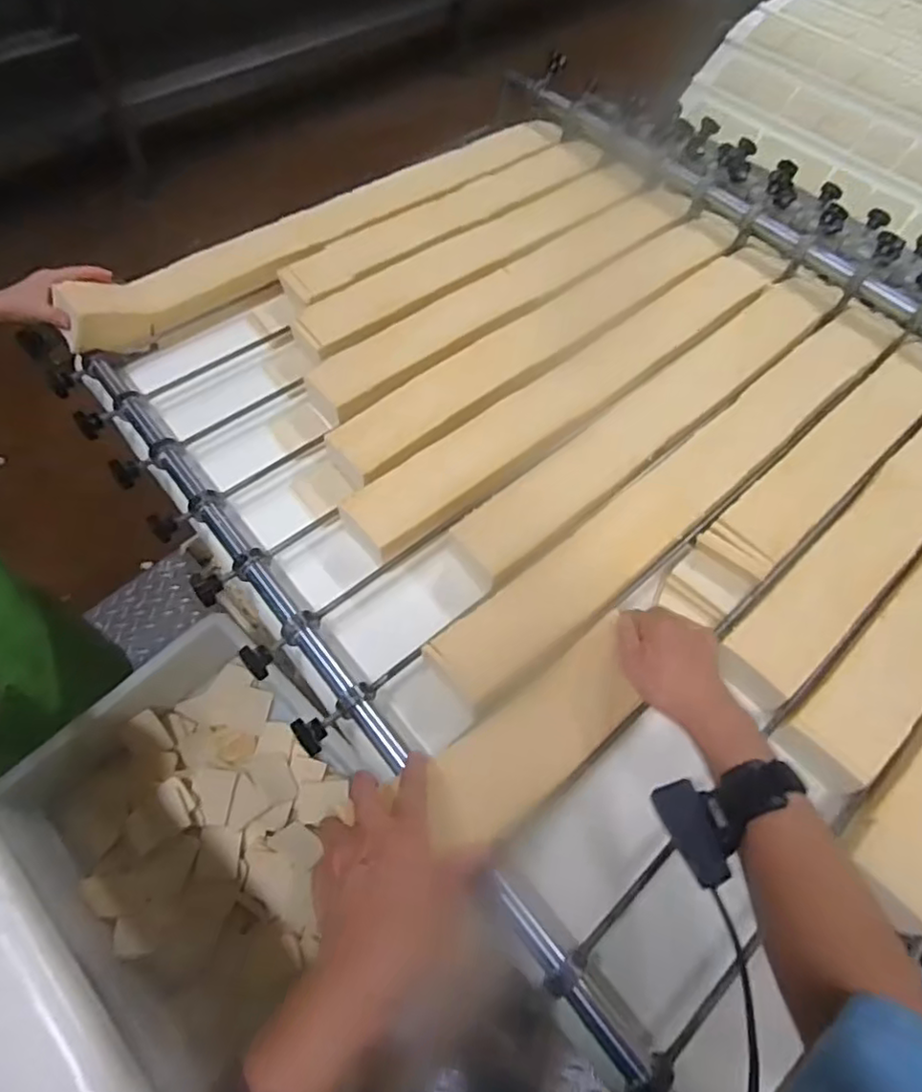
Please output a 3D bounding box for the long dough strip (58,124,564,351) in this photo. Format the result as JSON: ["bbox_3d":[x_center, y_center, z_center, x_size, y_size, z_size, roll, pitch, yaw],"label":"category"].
[{"bbox_3d":[-0.164,-0.479,0.952,0.831,0.061,0.093,-31,65,-20],"label":"long dough strip"}]

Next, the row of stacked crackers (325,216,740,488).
[{"bbox_3d":[0.124,-0.281,0.851,0.665,0.038,0.098,-36,59,-18],"label":"row of stacked crackers"}]

